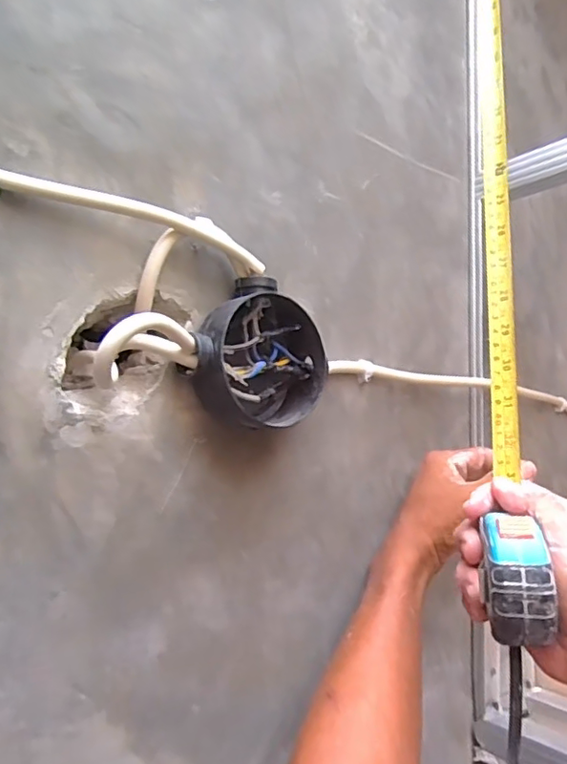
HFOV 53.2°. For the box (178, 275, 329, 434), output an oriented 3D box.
[{"bbox_3d":[-0.015,-0.018,0.364,0.104,0.089,0.035,3,-6,-41],"label":"box"}]

